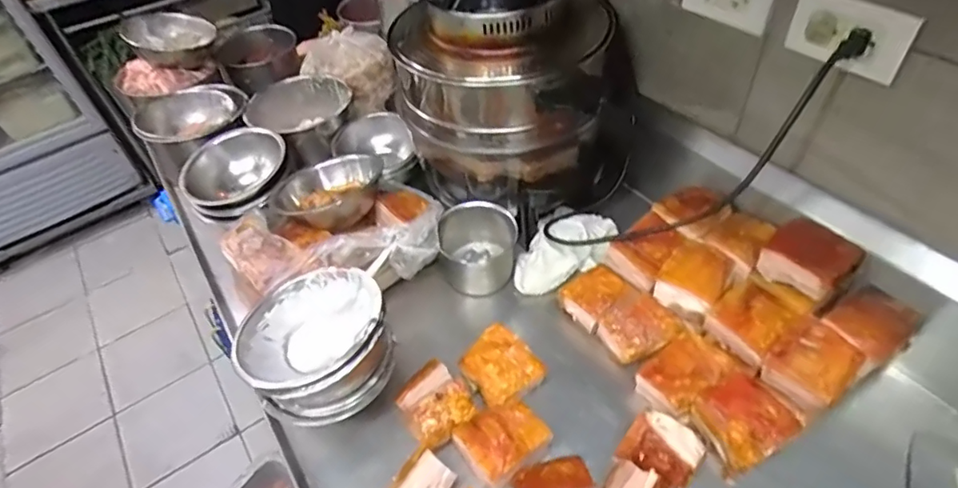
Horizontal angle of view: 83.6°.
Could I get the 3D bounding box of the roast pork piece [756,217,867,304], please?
[{"bbox_3d":[0.396,0.020,0.645,0.086,0.047,0.084,-32,51,-22],"label":"roast pork piece"}]

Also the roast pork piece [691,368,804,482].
[{"bbox_3d":[0.298,0.203,0.613,0.086,0.055,0.086,-23,49,-15],"label":"roast pork piece"}]

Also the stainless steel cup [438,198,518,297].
[{"bbox_3d":[-0.001,0.007,0.801,0.111,0.104,0.102,-3,47,3],"label":"stainless steel cup"}]

